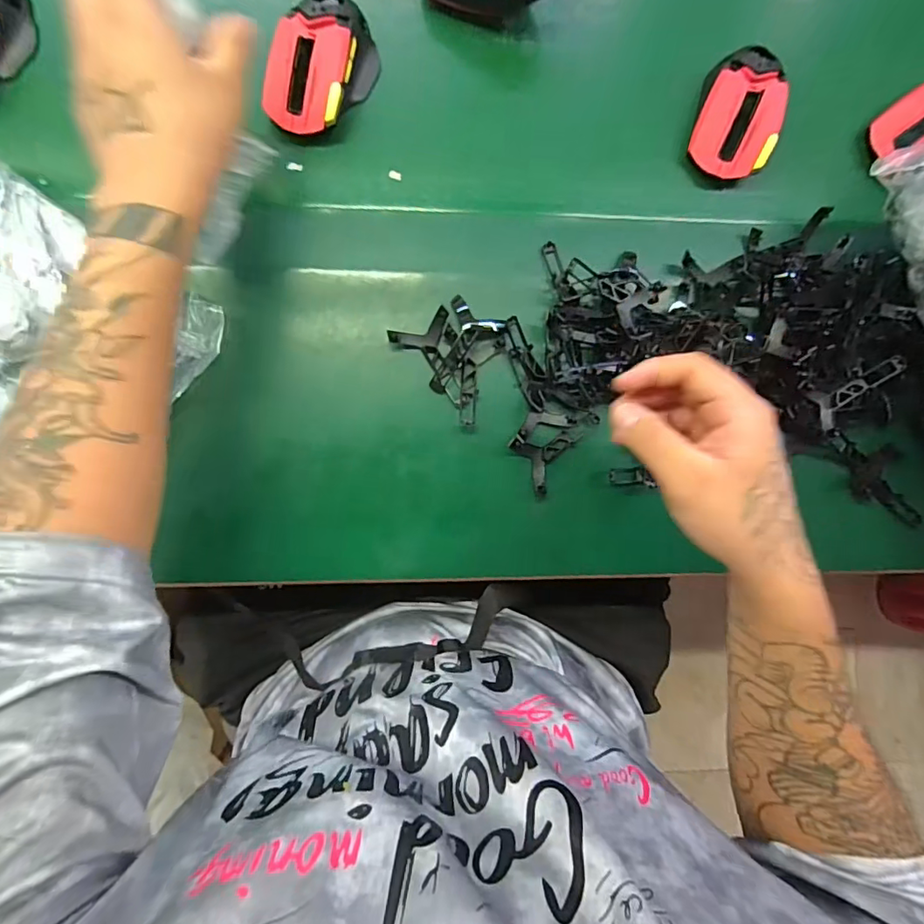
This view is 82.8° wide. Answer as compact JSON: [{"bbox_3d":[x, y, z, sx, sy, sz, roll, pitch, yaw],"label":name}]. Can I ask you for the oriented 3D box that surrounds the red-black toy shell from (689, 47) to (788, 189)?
[{"bbox_3d":[0.226,-0.285,0.429,0.060,0.035,0.103,14,87,-5],"label":"red-black toy shell"}]

